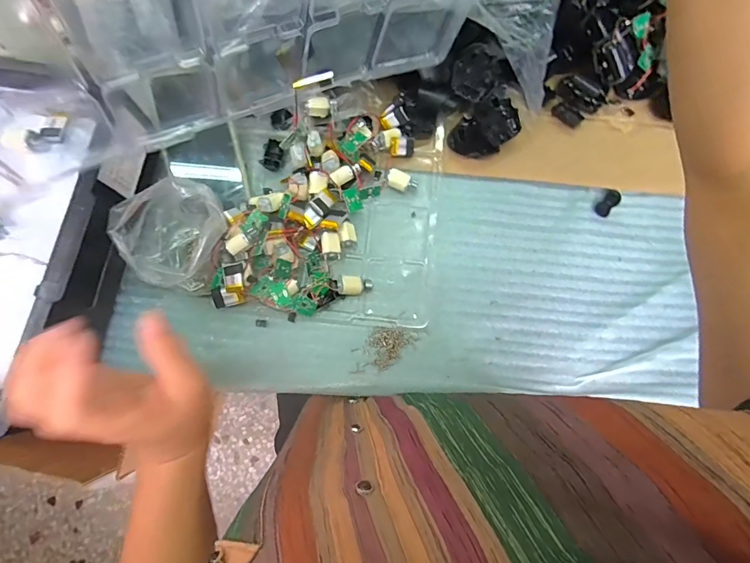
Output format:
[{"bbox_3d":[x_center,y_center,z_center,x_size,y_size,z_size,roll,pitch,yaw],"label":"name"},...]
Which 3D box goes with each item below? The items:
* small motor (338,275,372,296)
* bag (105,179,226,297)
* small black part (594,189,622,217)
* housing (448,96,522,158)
[{"bbox_3d":[-0.022,0.006,0.456,0.037,0.024,0.020,-3,77,-2],"label":"small motor"},{"bbox_3d":[-0.206,-0.047,0.426,0.078,0.095,0.103,11,76,1],"label":"bag"},{"bbox_3d":[0.281,-0.095,0.492,0.019,0.004,0.043,40,79,8],"label":"small black part"},{"bbox_3d":[0.132,-0.182,0.494,0.080,0.031,0.057,-42,81,-10],"label":"housing"}]

